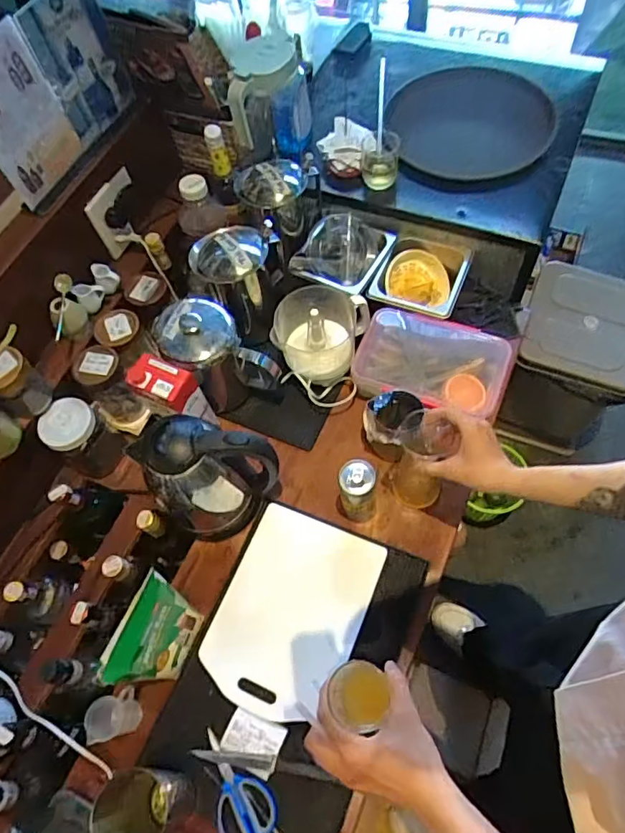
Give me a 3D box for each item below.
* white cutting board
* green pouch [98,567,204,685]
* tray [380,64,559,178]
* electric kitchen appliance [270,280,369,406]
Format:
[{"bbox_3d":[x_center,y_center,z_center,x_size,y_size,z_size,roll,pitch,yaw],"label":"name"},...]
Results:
[{"bbox_3d":[-0.034,0.302,0.836,0.212,0.019,0.295,21,66,14],"label":"white cutting board"},{"bbox_3d":[-0.217,0.310,0.745,0.053,0.172,0.147,21,67,16],"label":"green pouch"},{"bbox_3d":[0.329,-0.607,1.087,0.329,0.043,0.318,-1,67,1],"label":"tray"},{"bbox_3d":[0.010,-0.136,0.981,0.160,0.141,0.175,8,64,10],"label":"electric kitchen appliance"}]

